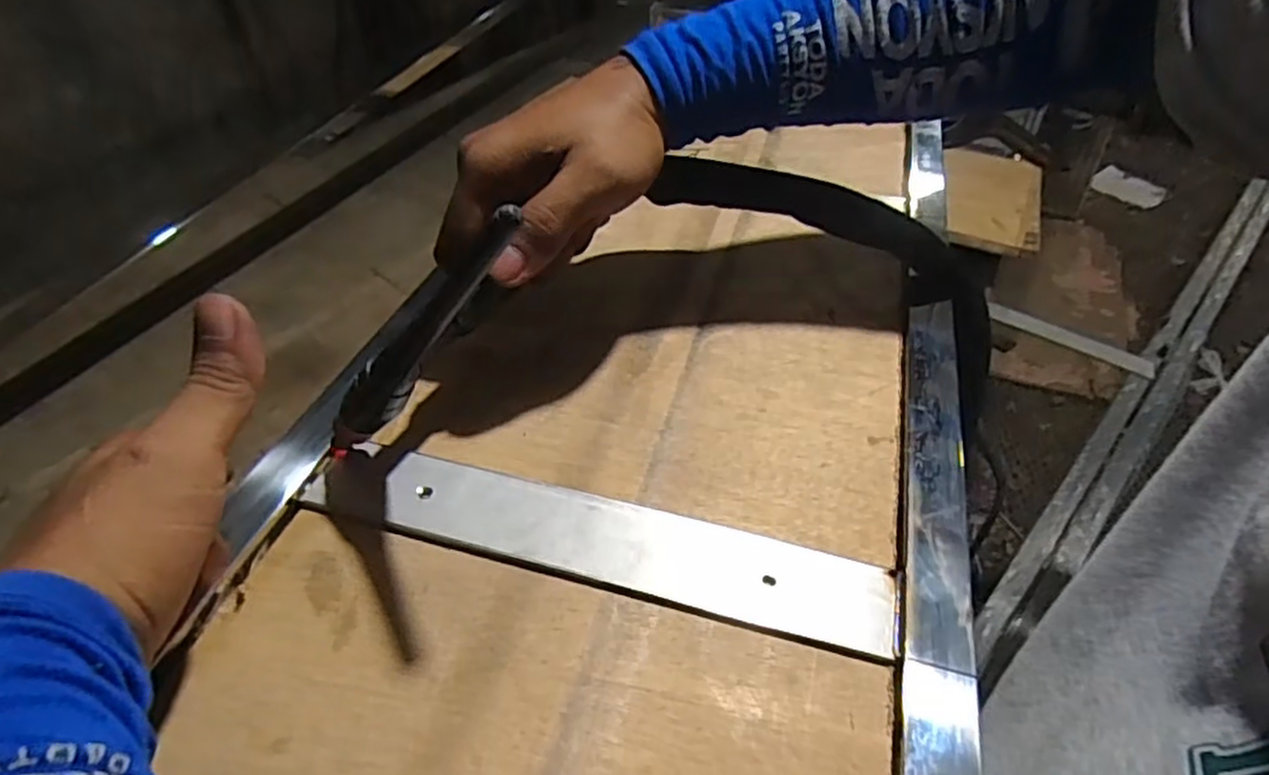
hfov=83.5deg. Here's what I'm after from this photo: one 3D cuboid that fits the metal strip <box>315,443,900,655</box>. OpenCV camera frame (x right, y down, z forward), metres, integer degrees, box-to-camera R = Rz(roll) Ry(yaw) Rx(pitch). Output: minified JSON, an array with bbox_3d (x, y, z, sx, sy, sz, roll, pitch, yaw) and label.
[{"bbox_3d":[-0.018,0.060,0.294,0.241,0.004,0.039,12,43,10],"label":"metal strip"}]

